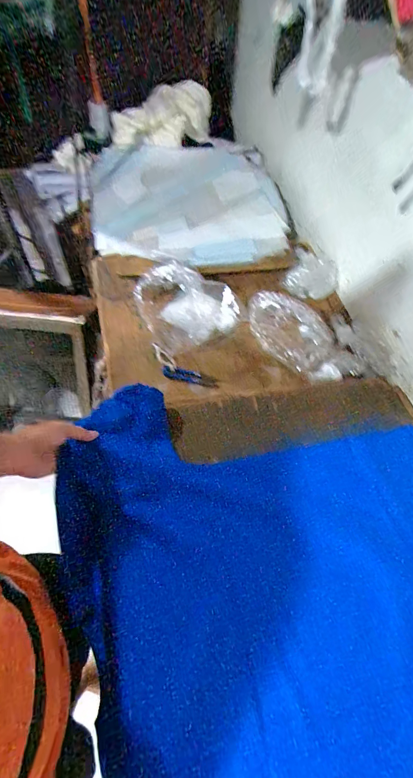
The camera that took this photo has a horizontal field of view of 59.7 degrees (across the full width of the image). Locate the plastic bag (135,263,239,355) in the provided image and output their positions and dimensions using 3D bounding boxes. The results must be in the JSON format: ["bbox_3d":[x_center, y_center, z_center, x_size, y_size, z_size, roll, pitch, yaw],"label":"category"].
[{"bbox_3d":[-0.036,-0.197,0.818,0.219,0.116,0.178,-23,60,-19],"label":"plastic bag"}]

